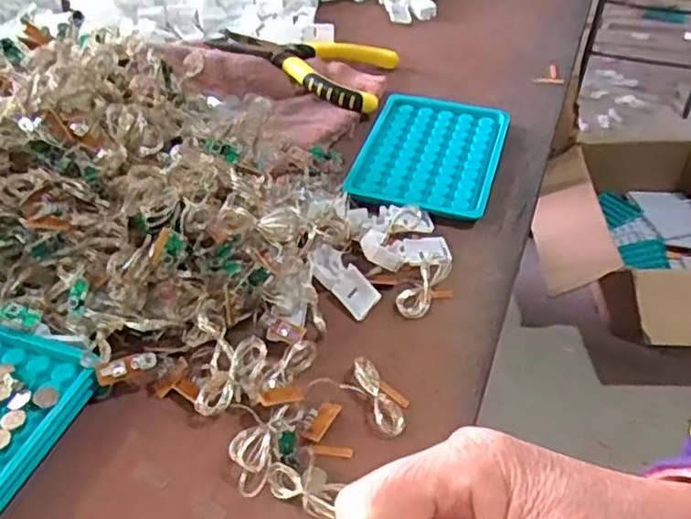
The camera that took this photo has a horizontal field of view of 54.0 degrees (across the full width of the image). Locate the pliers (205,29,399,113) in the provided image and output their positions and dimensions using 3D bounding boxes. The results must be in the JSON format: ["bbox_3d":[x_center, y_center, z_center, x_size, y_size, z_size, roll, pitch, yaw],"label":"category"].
[{"bbox_3d":[-0.040,-0.166,0.570,0.153,0.020,0.090,13,47,8],"label":"pliers"}]

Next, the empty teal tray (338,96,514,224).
[{"bbox_3d":[0.062,-0.078,0.490,0.094,0.010,0.131,15,47,10],"label":"empty teal tray"}]

